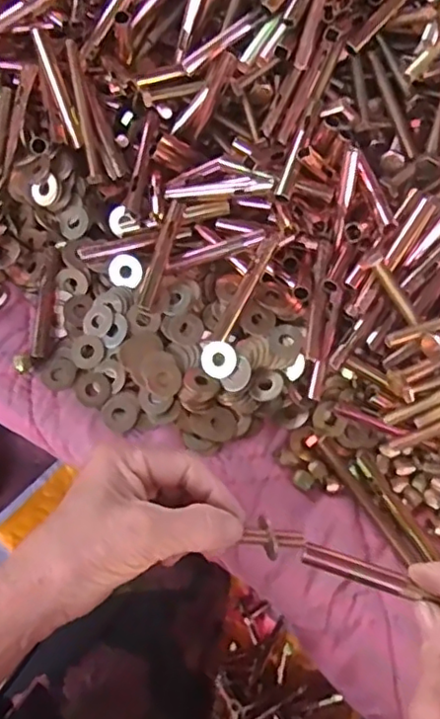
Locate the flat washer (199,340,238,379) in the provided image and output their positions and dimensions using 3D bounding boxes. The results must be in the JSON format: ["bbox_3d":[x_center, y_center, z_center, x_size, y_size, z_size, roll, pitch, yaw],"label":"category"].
[{"bbox_3d":[-0.001,0.000,0.424,0.026,0.004,0.025,-2,82,12],"label":"flat washer"}]

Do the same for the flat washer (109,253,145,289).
[{"bbox_3d":[-0.070,-0.064,0.448,0.025,0.026,0.004,34,24,-10],"label":"flat washer"}]

